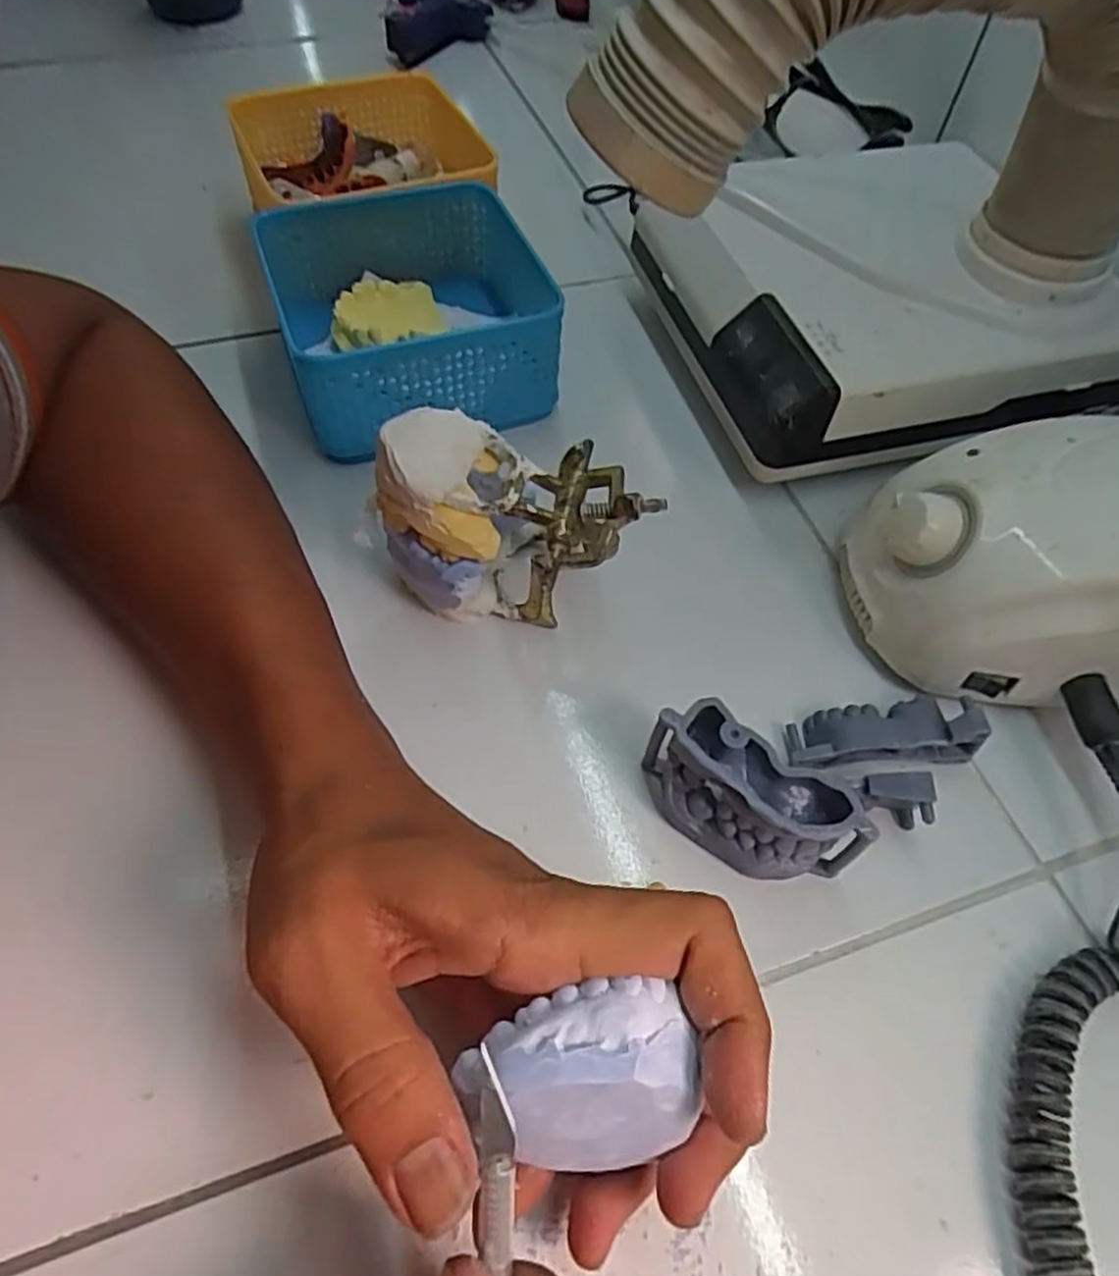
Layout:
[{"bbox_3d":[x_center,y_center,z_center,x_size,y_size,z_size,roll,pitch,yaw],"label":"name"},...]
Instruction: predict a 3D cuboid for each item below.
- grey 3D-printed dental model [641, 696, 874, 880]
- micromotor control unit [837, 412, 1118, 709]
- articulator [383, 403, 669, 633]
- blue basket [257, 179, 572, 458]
[{"bbox_3d":[0.067,0.060,0.276,0.079,0.041,0.034,34,62,18],"label":"grey 3D-printed dental model"},{"bbox_3d":[0.197,-0.029,0.312,0.134,0.081,0.092,-4,57,-5],"label":"micromotor control unit"},{"bbox_3d":[-0.018,-0.043,0.311,0.105,0.076,0.062,-3,57,-4],"label":"articulator"},{"bbox_3d":[-0.078,-0.167,0.399,0.125,0.066,0.132,-19,59,-14],"label":"blue basket"}]

